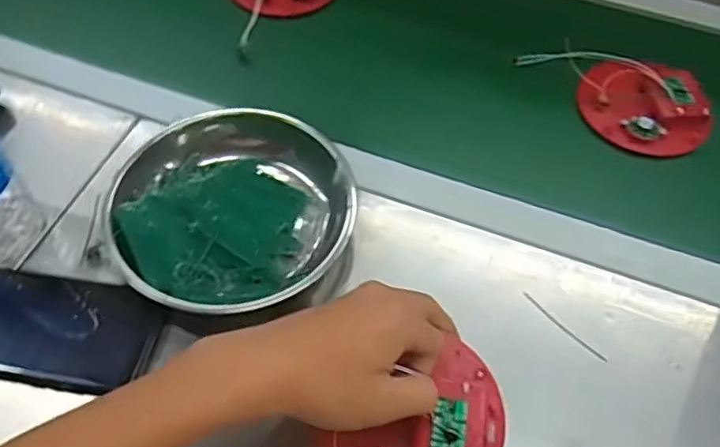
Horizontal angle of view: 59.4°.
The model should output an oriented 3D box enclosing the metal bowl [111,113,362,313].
[{"bbox_3d":[-0.100,-0.015,0.499,0.178,0.055,0.182,1,56,-2],"label":"metal bowl"}]

